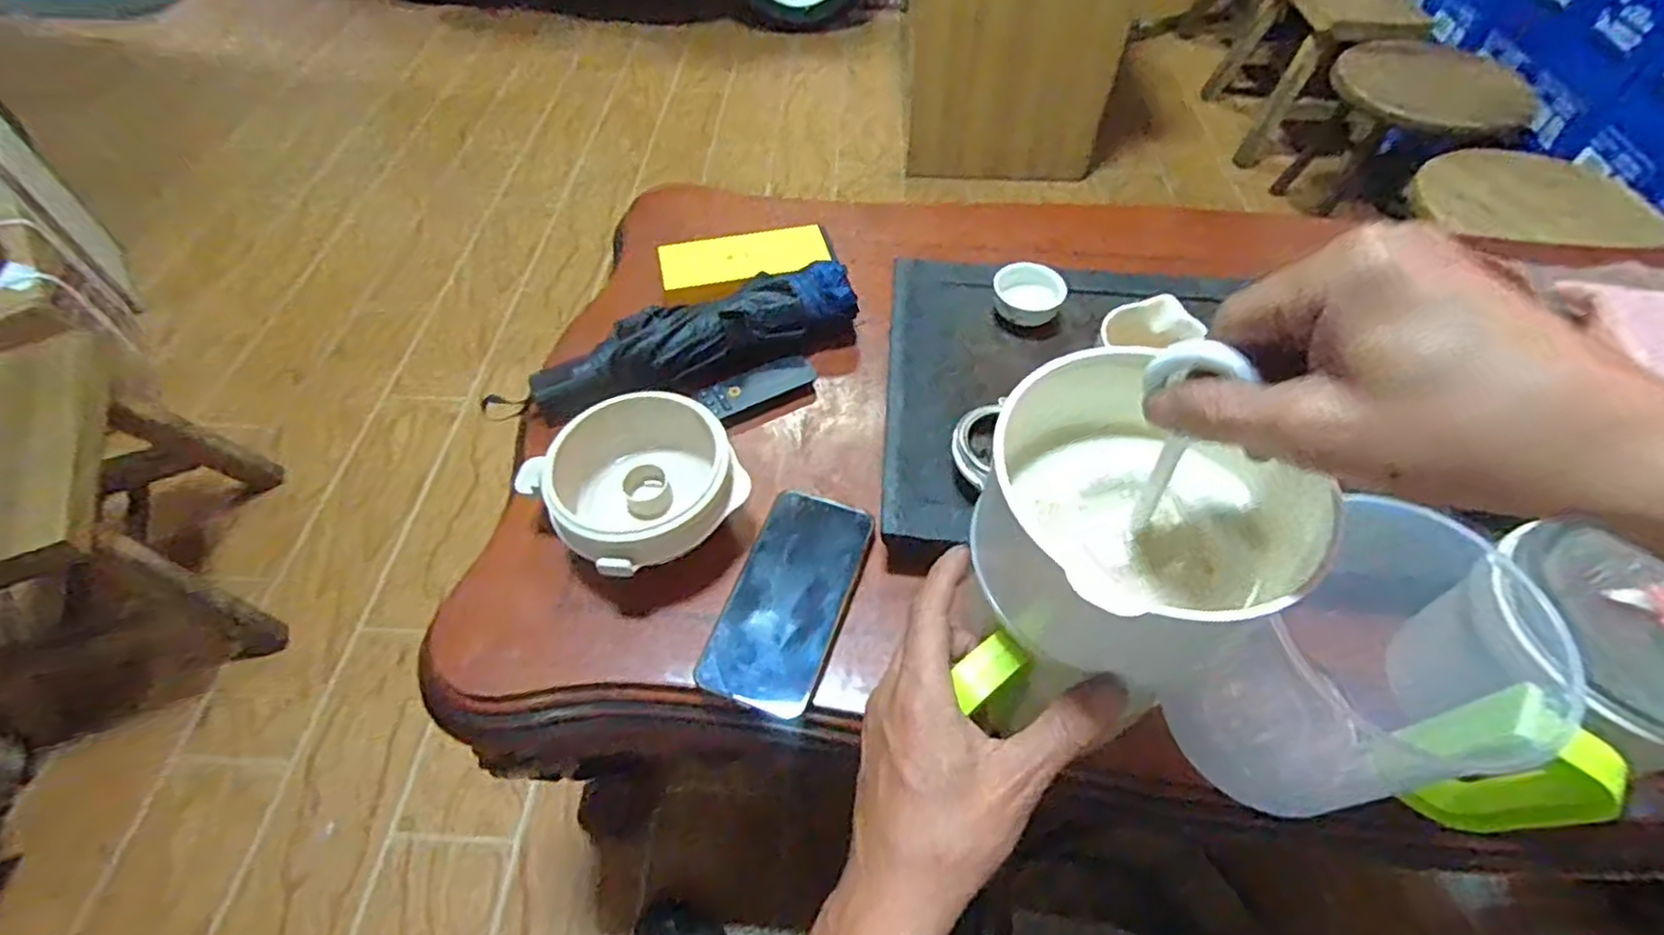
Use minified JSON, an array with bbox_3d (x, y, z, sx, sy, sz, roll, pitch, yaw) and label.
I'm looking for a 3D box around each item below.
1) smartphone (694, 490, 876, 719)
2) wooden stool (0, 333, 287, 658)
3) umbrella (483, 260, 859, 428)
[{"bbox_3d":[-0.027,0.085,0.485,0.078,0.010,0.152,20,59,3],"label":"smartphone"},{"bbox_3d":[-0.893,0.076,0.877,0.249,0.342,0.323,-18,55,-13],"label":"wooden stool"},{"bbox_3d":[-0.110,-0.100,0.583,0.287,0.044,0.068,-24,57,-17],"label":"umbrella"}]

